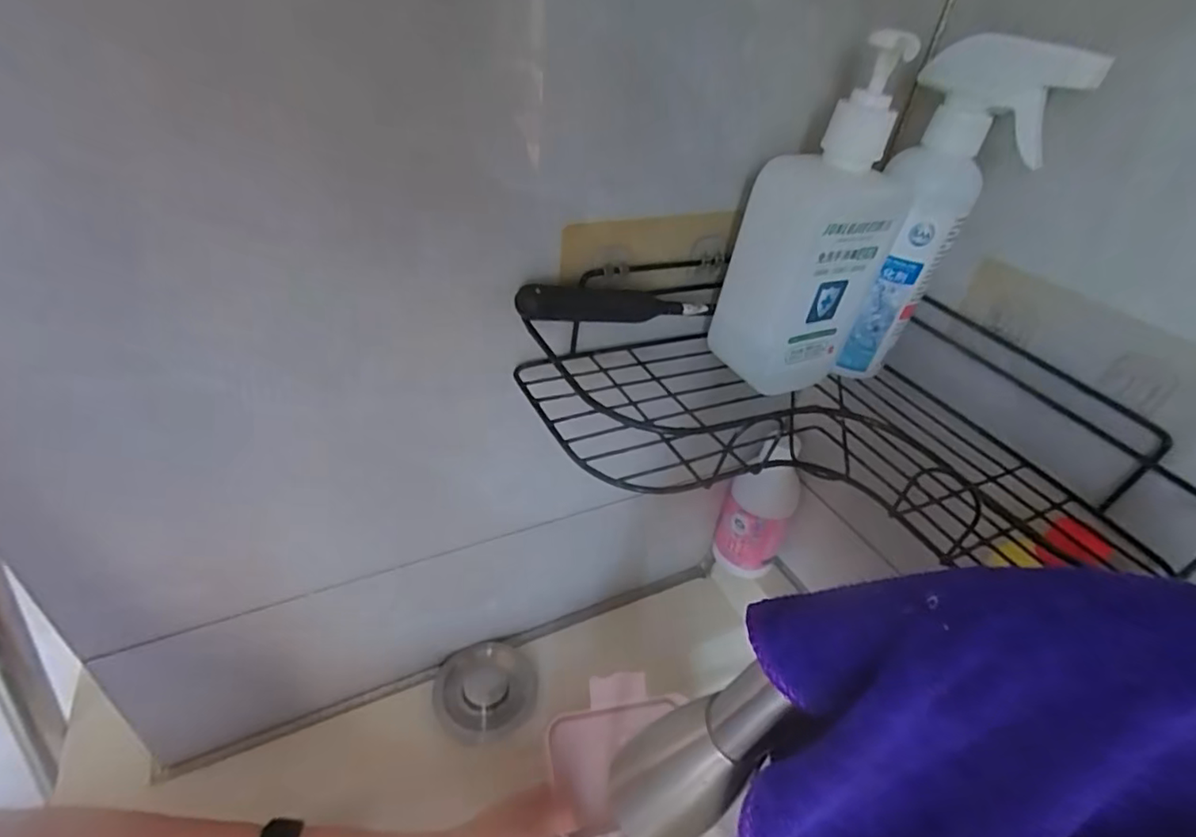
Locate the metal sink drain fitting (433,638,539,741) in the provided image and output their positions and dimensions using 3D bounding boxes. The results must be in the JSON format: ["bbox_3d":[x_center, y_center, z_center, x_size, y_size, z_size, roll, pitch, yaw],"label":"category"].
[{"bbox_3d":[-0.095,0.229,0.494,0.082,0.032,0.081,5,37,-4],"label":"metal sink drain fitting"}]

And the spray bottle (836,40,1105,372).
[{"bbox_3d":[0.201,-0.119,0.359,0.073,0.193,0.059,9,37,1],"label":"spray bottle"}]

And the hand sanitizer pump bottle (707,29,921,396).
[{"bbox_3d":[0.131,-0.113,0.350,0.064,0.189,0.069,-22,46,-33],"label":"hand sanitizer pump bottle"}]

